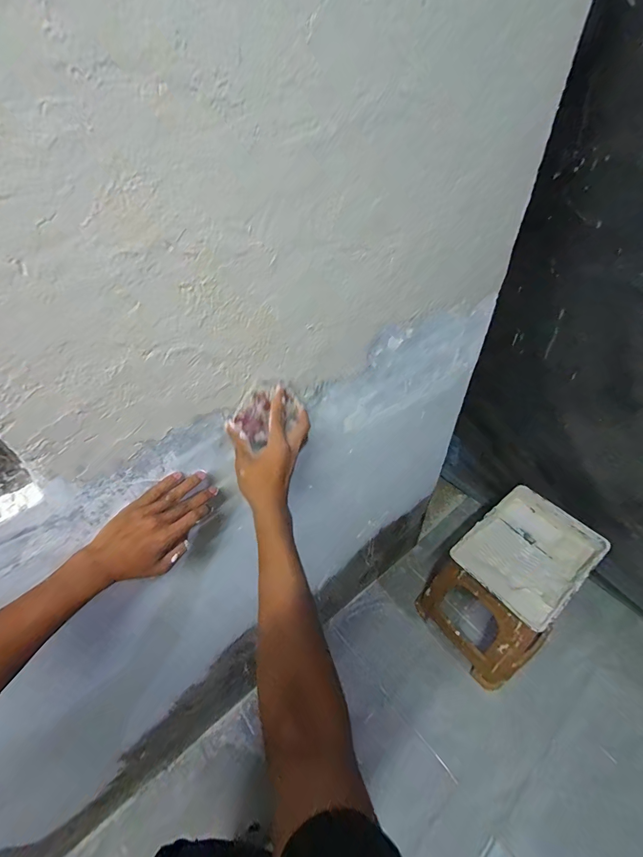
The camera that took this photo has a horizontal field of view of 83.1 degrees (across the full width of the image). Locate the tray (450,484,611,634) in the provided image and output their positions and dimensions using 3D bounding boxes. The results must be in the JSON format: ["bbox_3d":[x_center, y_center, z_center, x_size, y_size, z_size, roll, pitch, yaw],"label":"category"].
[{"bbox_3d":[0.598,0.353,1.055,0.358,0.073,0.282,-30,51,-26],"label":"tray"}]

